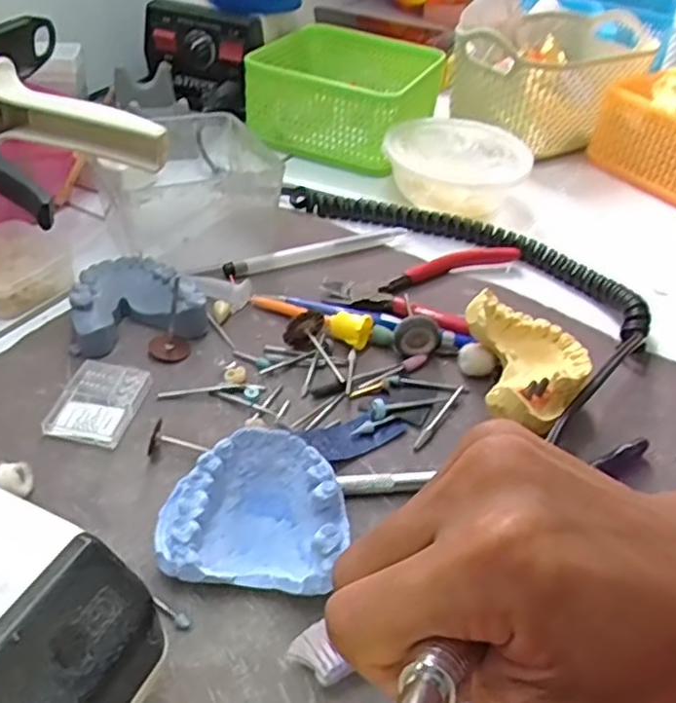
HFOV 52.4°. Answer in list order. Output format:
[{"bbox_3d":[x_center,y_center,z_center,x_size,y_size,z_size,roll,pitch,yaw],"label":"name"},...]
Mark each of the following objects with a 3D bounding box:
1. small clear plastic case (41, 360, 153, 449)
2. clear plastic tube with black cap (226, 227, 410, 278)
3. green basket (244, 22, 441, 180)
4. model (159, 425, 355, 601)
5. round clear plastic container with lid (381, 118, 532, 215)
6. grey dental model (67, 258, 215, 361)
[{"bbox_3d":[-0.111,0.023,0.319,0.036,0.007,0.048,12,41,7],"label":"small clear plastic case"},{"bbox_3d":[-0.012,-0.064,0.433,0.123,0.007,0.009,-17,46,-23],"label":"clear plastic tube with black cap"},{"bbox_3d":[0.006,-0.213,0.568,0.134,0.056,0.135,18,43,14],"label":"green basket"},{"bbox_3d":[-0.030,0.061,0.262,0.071,0.035,0.055,6,41,1],"label":"model"},{"bbox_3d":[0.085,-0.133,0.501,0.101,0.038,0.097,3,41,-3],"label":"round clear plastic container with lid"},{"bbox_3d":[-0.106,-0.027,0.364,0.065,0.024,0.053,-11,44,-18],"label":"grey dental model"}]

